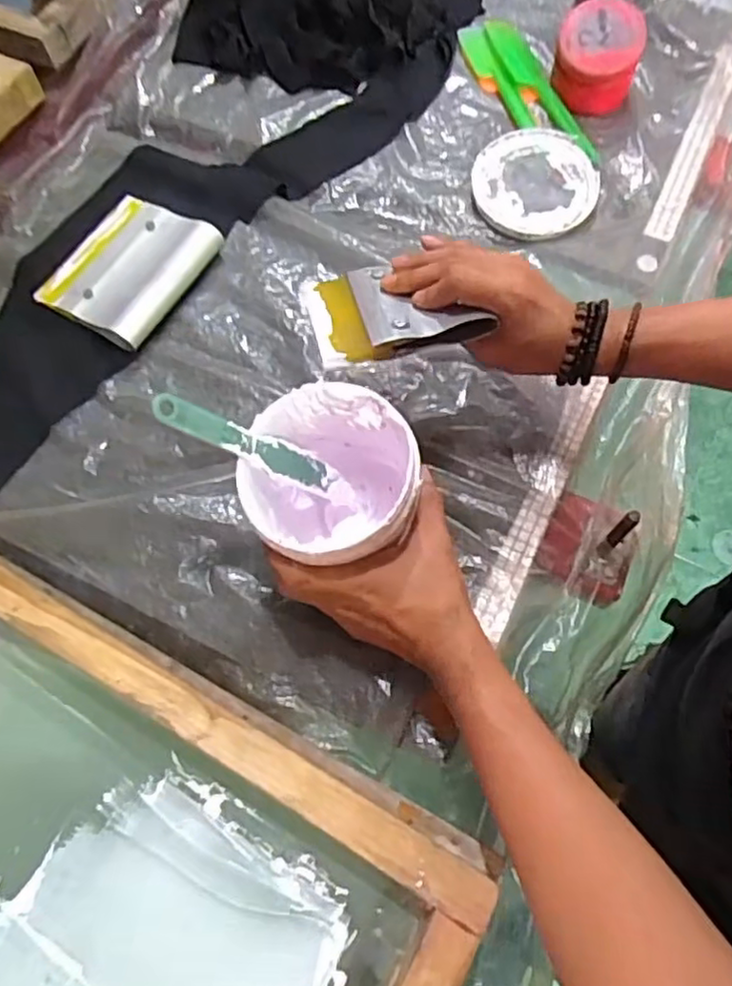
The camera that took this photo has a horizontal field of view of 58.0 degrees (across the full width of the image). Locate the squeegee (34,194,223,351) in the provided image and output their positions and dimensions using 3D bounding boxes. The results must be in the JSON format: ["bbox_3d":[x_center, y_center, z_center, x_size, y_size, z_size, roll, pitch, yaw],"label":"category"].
[{"bbox_3d":[-0.242,-0.228,0.667,0.135,0.030,0.151,28,70,13],"label":"squeegee"}]

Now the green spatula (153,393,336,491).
[{"bbox_3d":[-0.080,-0.033,0.467,0.006,0.153,0.027,-1,70,44],"label":"green spatula"}]

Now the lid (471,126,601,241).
[{"bbox_3d":[0.180,-0.329,0.702,0.127,0.008,0.130,-1,76,3],"label":"lid"}]

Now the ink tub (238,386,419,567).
[{"bbox_3d":[-0.025,0.004,0.503,0.120,0.126,0.120,-1,66,2],"label":"ink tub"}]

